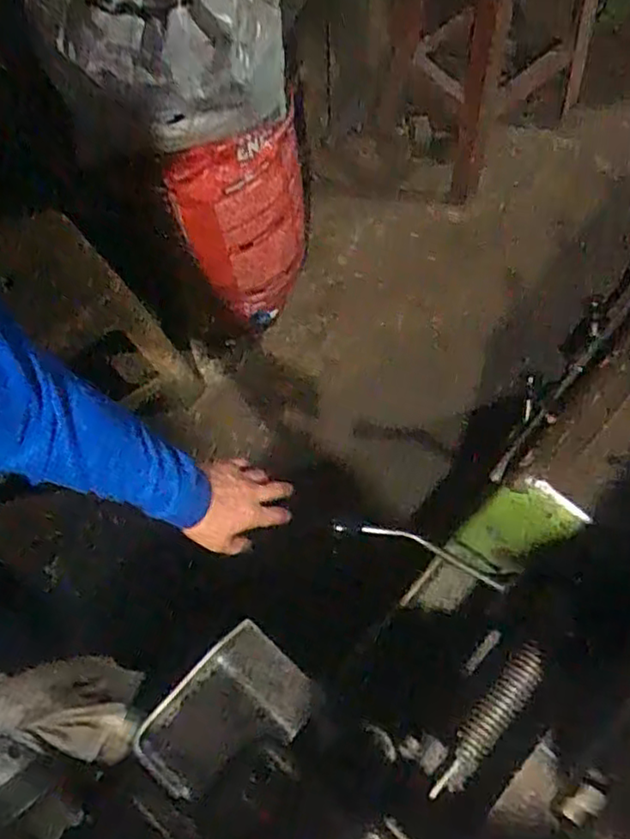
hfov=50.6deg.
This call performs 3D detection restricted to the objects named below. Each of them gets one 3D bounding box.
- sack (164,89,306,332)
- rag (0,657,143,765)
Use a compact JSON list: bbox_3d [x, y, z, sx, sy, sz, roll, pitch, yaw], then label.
[{"bbox_3d":[-0.135,-0.388,1.341,0.209,0.477,0.200,1,69,3],"label":"sack"},{"bbox_3d":[-0.251,0.250,0.549,0.201,0.079,0.104,5,64,-35],"label":"rag"}]

